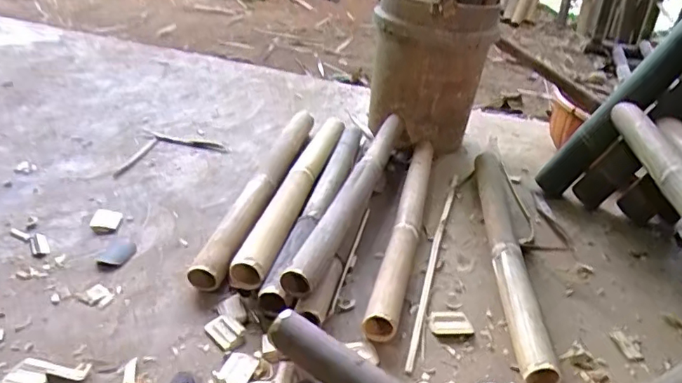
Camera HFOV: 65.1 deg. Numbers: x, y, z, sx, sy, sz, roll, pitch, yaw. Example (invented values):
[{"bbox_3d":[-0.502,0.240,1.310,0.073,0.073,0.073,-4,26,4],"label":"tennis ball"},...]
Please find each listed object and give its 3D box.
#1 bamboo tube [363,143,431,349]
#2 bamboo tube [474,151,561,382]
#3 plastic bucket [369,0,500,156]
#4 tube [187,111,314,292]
[{"bbox_3d":[0.132,0.049,1.042,0.055,0.058,0.620,11,33,10],"label":"bamboo tube"},{"bbox_3d":[0.306,0.088,1.003,0.064,0.055,0.652,6,32,2],"label":"bamboo tube"},{"bbox_3d":[0.212,-0.314,1.316,0.280,0.347,0.248,8,32,7],"label":"plastic bucket"},{"bbox_3d":[-0.161,-0.014,1.091,0.070,0.075,0.641,10,33,9],"label":"tube"}]

